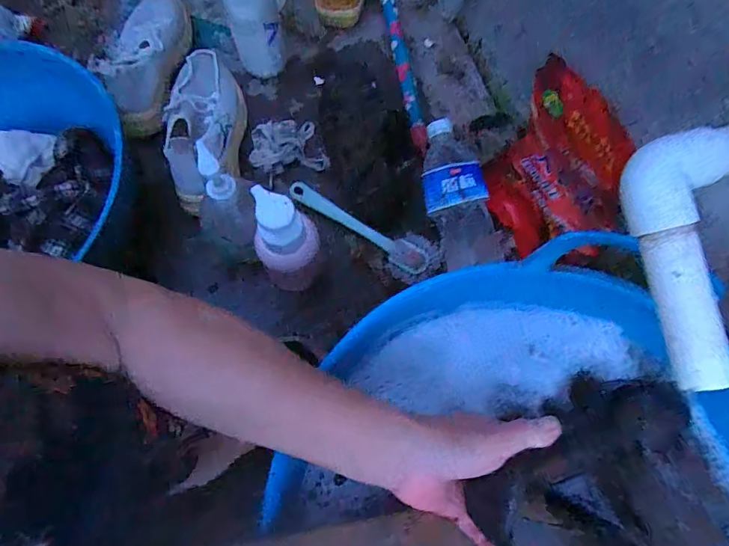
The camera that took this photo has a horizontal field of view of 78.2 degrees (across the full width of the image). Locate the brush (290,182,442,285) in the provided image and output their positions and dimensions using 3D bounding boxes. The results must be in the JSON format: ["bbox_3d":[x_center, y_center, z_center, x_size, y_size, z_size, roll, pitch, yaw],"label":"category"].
[{"bbox_3d":[-0.003,-0.059,0.553,0.208,0.026,0.052,34,72,11],"label":"brush"}]

